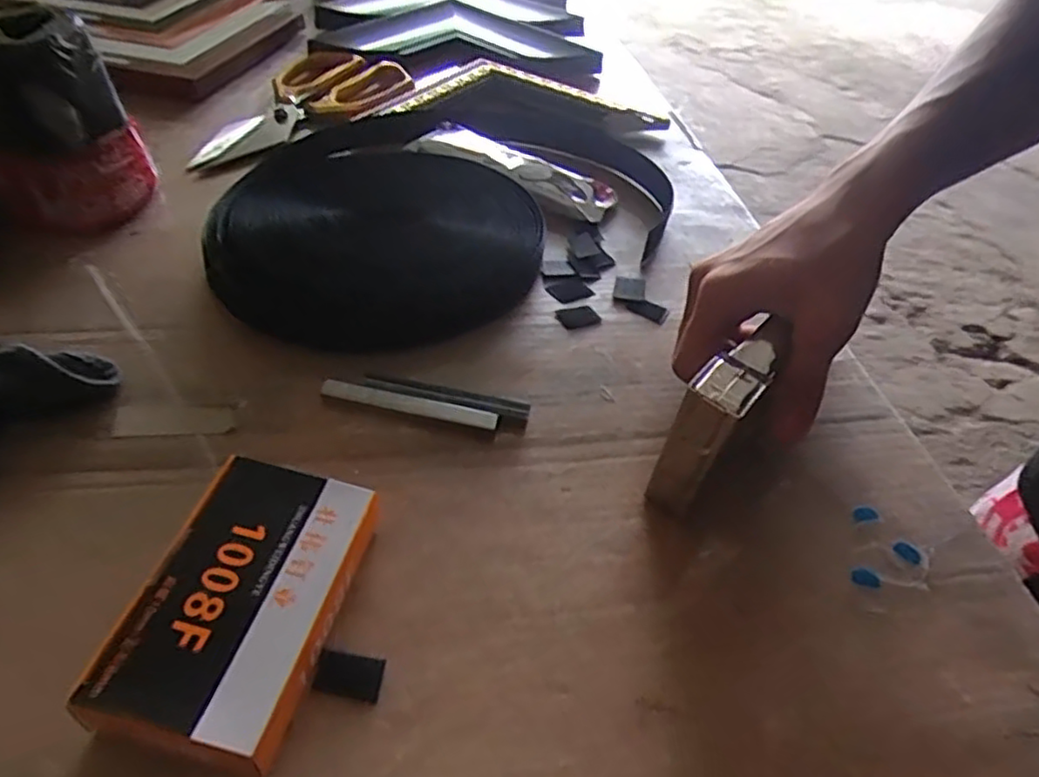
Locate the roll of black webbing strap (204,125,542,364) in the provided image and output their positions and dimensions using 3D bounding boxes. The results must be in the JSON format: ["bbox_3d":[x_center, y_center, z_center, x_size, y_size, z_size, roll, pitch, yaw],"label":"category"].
[{"bbox_3d":[-0.091,-0.113,0.446,0.191,0.030,0.228,-4,46,-11],"label":"roll of black webbing strap"}]

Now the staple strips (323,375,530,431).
[{"bbox_3d":[-0.046,0.005,0.346,0.101,0.010,0.020,9,45,2],"label":"staple strips"}]

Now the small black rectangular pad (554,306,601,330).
[{"bbox_3d":[0.035,-0.044,0.407,0.026,0.004,0.016,-15,50,-21],"label":"small black rectangular pad"}]

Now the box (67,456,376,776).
[{"bbox_3d":[-0.099,0.079,0.251,0.064,0.034,0.106,12,46,4],"label":"box"}]

